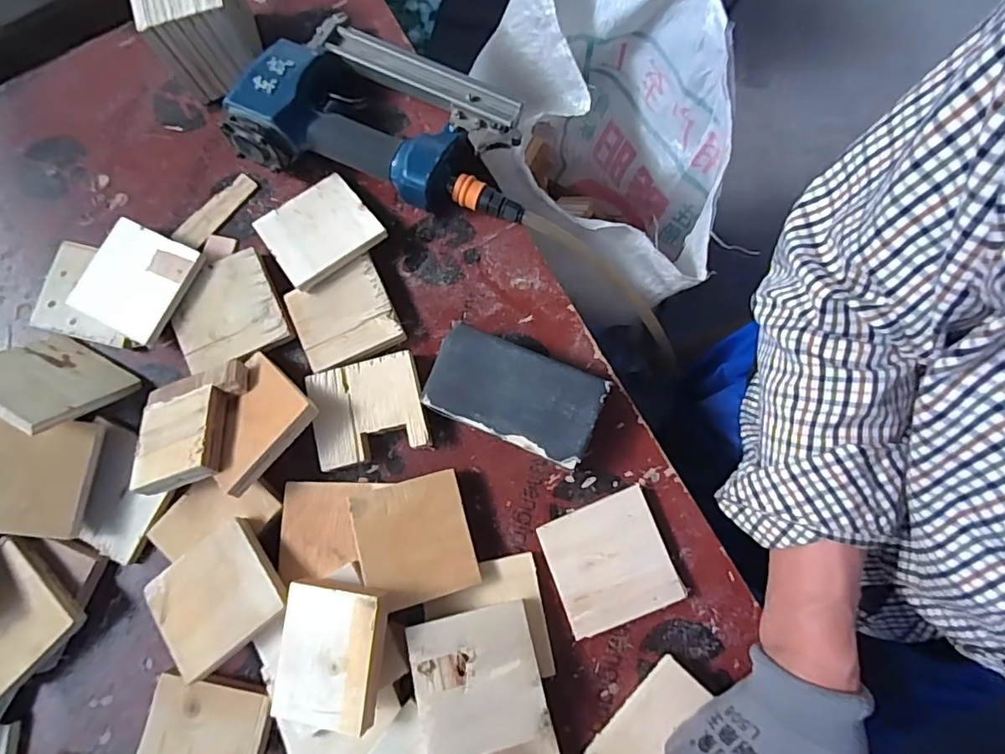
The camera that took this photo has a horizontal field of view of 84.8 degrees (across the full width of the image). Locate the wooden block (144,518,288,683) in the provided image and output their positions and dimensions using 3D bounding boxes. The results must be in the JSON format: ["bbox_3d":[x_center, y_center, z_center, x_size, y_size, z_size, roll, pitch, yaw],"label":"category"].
[{"bbox_3d":[-0.216,0.167,0.418,0.087,0.013,0.084,-38,71,-6],"label":"wooden block"}]

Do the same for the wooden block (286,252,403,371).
[{"bbox_3d":[-0.137,-0.051,0.481,0.082,0.021,0.080,-26,79,-4],"label":"wooden block"}]

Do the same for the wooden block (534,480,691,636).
[{"bbox_3d":[0.085,0.145,0.438,0.093,0.016,0.089,-22,79,-4],"label":"wooden block"}]

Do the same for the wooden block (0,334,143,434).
[{"bbox_3d":[-0.369,0.002,0.447,0.091,0.091,0.007,31,120,6],"label":"wooden block"}]

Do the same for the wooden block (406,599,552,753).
[{"bbox_3d":[-0.017,0.217,0.394,0.087,0.025,0.088,-13,78,-2],"label":"wooden block"}]

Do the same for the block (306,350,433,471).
[{"bbox_3d":[-0.112,0.028,0.462,0.090,0.022,0.082,-14,78,-2],"label":"block"}]

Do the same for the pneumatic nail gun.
[{"bbox_3d":[-0.094,-0.243,0.501,0.261,0.063,0.159,16,79,4],"label":"pneumatic nail gun"}]

